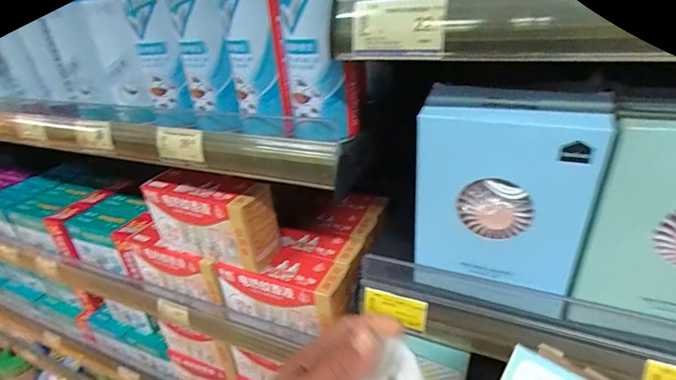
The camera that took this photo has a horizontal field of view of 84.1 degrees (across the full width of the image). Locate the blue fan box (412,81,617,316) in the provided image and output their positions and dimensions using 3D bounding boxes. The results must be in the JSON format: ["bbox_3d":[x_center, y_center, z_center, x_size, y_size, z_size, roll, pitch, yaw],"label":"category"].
[{"bbox_3d":[0.139,0.012,0.330,0.133,0.189,0.042,7,31,22],"label":"blue fan box"}]

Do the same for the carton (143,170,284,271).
[{"bbox_3d":[-0.177,0.042,0.528,0.191,0.109,0.062,11,33,27],"label":"carton"}]

